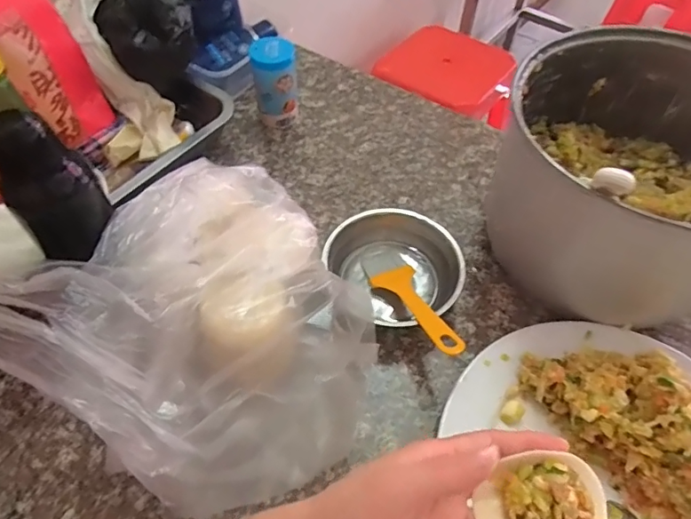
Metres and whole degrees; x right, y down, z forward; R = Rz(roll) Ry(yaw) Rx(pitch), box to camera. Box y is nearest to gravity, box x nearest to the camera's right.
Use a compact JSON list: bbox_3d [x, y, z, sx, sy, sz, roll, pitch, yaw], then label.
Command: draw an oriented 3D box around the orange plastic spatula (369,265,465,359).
[{"bbox_3d":[0.062,0.041,0.405,0.038,0.008,0.117,-18,35,-14],"label":"orange plastic spatula"}]

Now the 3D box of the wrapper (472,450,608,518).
[{"bbox_3d":[0.107,0.133,0.265,0.065,0.025,0.049,3,54,1],"label":"wrapper"}]

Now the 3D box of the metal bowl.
[{"bbox_3d":[0.045,0.010,0.443,0.103,0.046,0.113,1,54,-1],"label":"metal bowl"}]

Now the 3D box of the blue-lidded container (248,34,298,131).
[{"bbox_3d":[-0.078,-0.199,0.562,0.046,0.094,0.051,-4,54,-5],"label":"blue-lidded container"}]

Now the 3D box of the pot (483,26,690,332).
[{"bbox_3d":[0.243,-0.066,0.427,0.215,0.167,0.216,1,54,-1],"label":"pot"}]

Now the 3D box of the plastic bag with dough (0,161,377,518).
[{"bbox_3d":[-0.109,0.041,0.375,0.273,0.115,0.225,31,59,19],"label":"plastic bag with dough"}]

